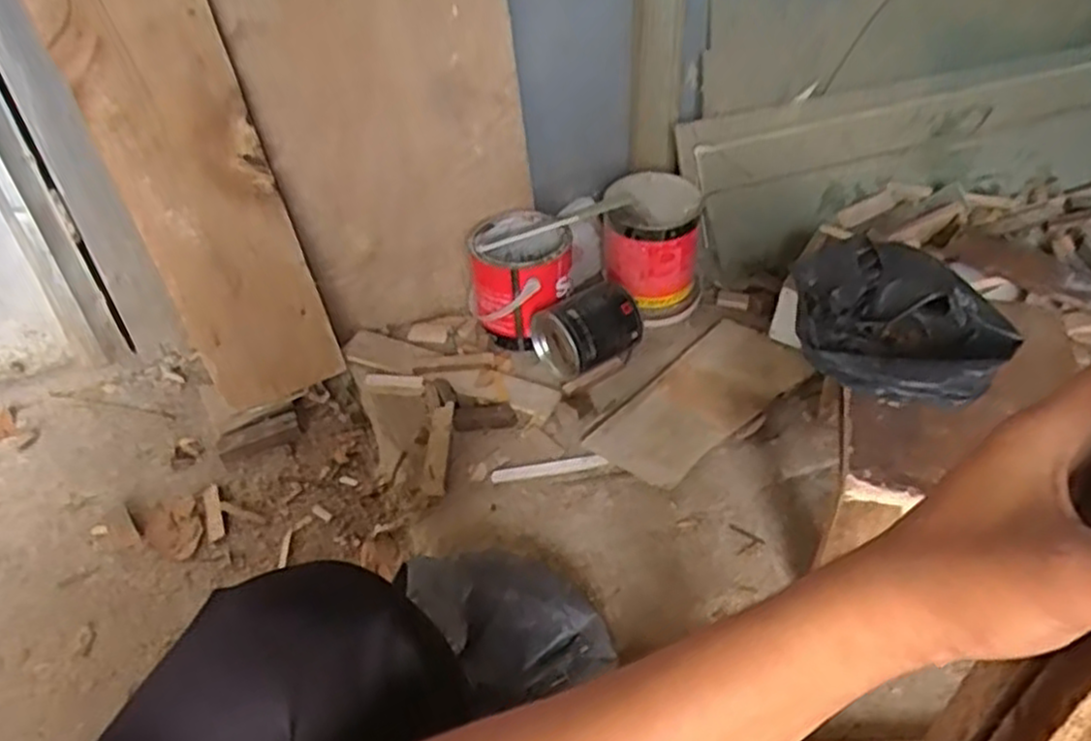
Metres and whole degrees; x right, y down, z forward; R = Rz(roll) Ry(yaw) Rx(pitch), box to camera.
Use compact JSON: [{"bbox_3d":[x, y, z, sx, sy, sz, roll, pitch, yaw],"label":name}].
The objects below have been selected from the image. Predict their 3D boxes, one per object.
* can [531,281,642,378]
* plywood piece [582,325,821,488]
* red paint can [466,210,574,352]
[{"bbox_3d":[0.058,-0.061,1.125,0.134,0.095,0.113,-30,48,-28],"label":"can"},{"bbox_3d":[0.215,0.038,1.067,0.156,0.015,0.334,32,52,33],"label":"plywood piece"},{"bbox_3d":[-0.036,-0.140,1.170,0.148,0.154,0.141,-1,41,1],"label":"red paint can"}]

